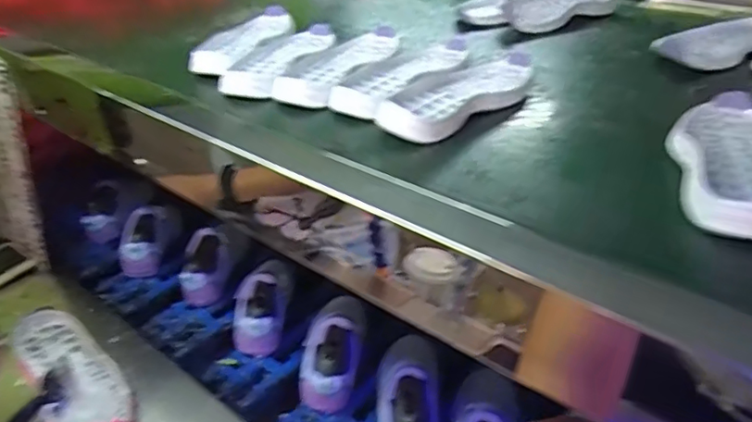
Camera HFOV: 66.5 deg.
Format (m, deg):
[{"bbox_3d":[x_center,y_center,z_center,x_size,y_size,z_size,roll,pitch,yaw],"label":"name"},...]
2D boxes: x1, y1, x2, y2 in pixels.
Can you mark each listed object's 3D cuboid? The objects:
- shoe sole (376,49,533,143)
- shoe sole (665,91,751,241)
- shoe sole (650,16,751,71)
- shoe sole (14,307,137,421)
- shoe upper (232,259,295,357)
[{"bbox_3d":[0.093,-0.124,0.559,0.083,0.020,0.237,21,41,31],"label":"shoe sole"},{"bbox_3d":[0.269,-0.045,0.437,0.080,0.026,0.192,14,38,23],"label":"shoe sole"},{"bbox_3d":[0.403,-0.200,0.667,0.196,0.025,0.080,-24,40,-28],"label":"shoe sole"},{"bbox_3d":[-0.377,0.201,0.706,0.100,0.060,0.289,-25,41,-29],"label":"shoe sole"},{"bbox_3d":[-0.159,0.140,0.806,0.075,0.076,0.121,3,35,9],"label":"shoe upper"}]

